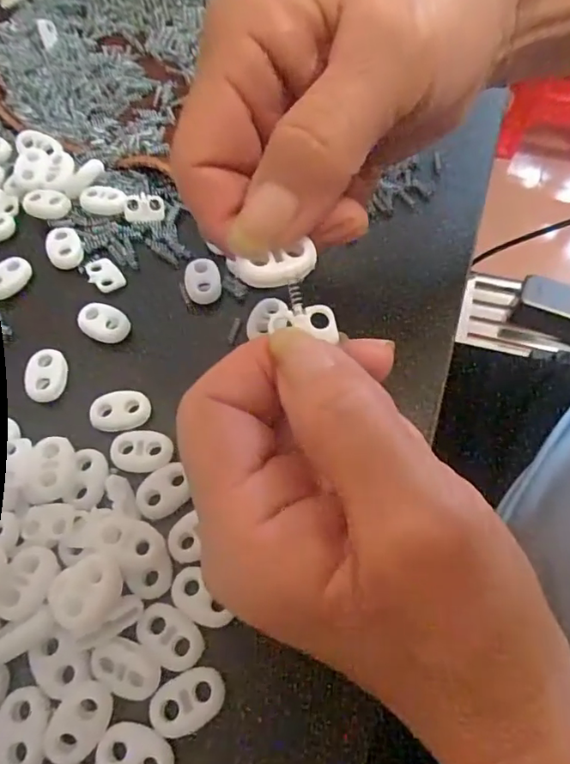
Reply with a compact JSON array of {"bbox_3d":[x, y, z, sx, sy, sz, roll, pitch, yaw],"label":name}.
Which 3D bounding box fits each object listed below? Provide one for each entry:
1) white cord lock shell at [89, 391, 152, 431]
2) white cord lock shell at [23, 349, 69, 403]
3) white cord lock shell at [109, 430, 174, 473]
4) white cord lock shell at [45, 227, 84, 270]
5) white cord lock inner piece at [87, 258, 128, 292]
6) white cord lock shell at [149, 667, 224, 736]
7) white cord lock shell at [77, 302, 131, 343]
[{"bbox_3d":[-0.063,0.011,0.203,0.022,0.004,0.016,-1,63,1],"label":"white cord lock shell"},{"bbox_3d":[-0.096,-0.003,0.213,0.015,0.005,0.022,-9,63,-3],"label":"white cord lock shell"},{"bbox_3d":[-0.053,0.024,0.194,0.022,0.004,0.015,4,63,4],"label":"white cord lock shell"},{"bbox_3d":[-0.102,-0.063,0.245,0.015,0.004,0.023,-18,64,-8],"label":"white cord lock shell"},{"bbox_3d":[-0.081,-0.049,0.238,0.013,0.004,0.019,-32,66,-14],"label":"white cord lock inner piece"},{"bbox_3d":[-0.029,0.093,0.156,0.022,0.004,0.015,-20,63,-11],"label":"white cord lock shell"},{"bbox_3d":[-0.077,-0.025,0.225,0.021,0.006,0.016,21,65,12],"label":"white cord lock shell"}]

